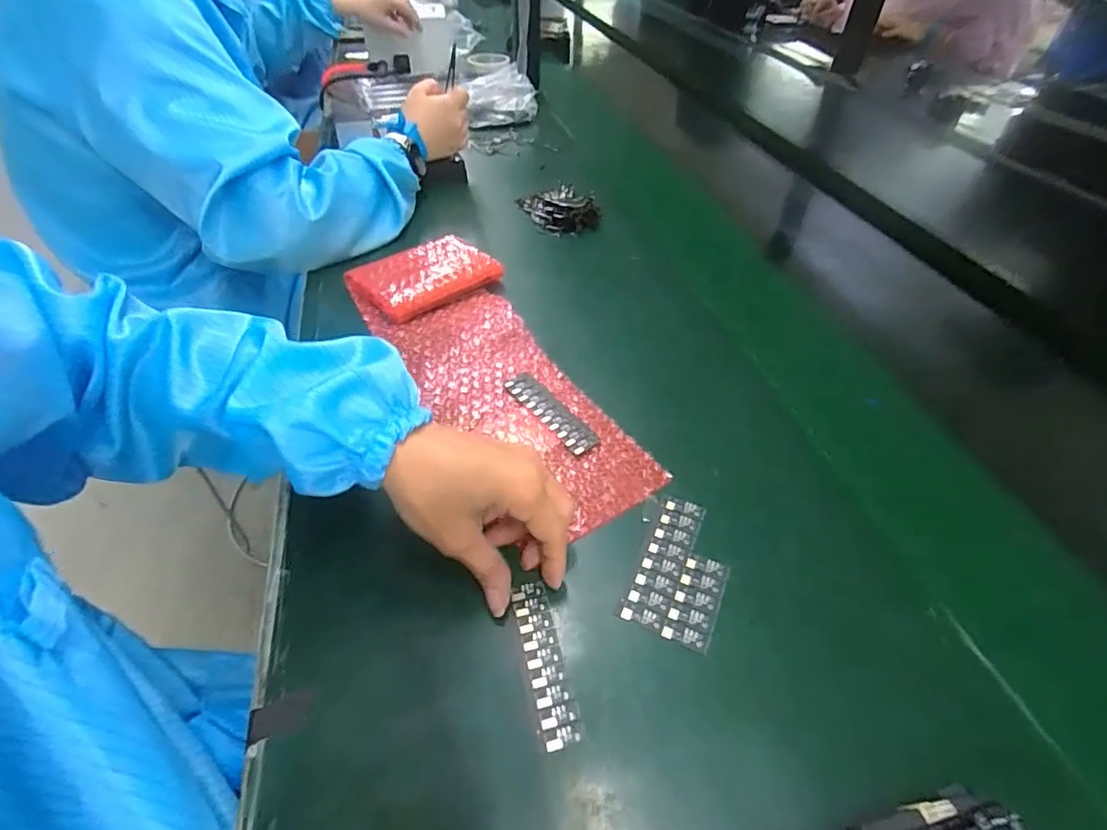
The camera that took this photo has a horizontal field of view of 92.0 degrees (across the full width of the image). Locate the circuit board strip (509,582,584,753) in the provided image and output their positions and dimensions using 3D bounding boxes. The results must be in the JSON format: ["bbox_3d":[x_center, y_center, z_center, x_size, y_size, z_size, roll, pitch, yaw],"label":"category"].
[{"bbox_3d":[-0.006,0.135,0.296,0.022,0.004,0.088,-11,47,-10],"label":"circuit board strip"}]

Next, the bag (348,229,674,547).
[{"bbox_3d":[-0.064,-0.051,0.461,0.138,0.030,0.373,-21,50,-21],"label":"bag"}]

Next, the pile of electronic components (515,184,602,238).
[{"bbox_3d":[0.010,-0.255,0.664,0.084,0.021,0.107,-15,48,-17],"label":"pile of electronic components"}]

